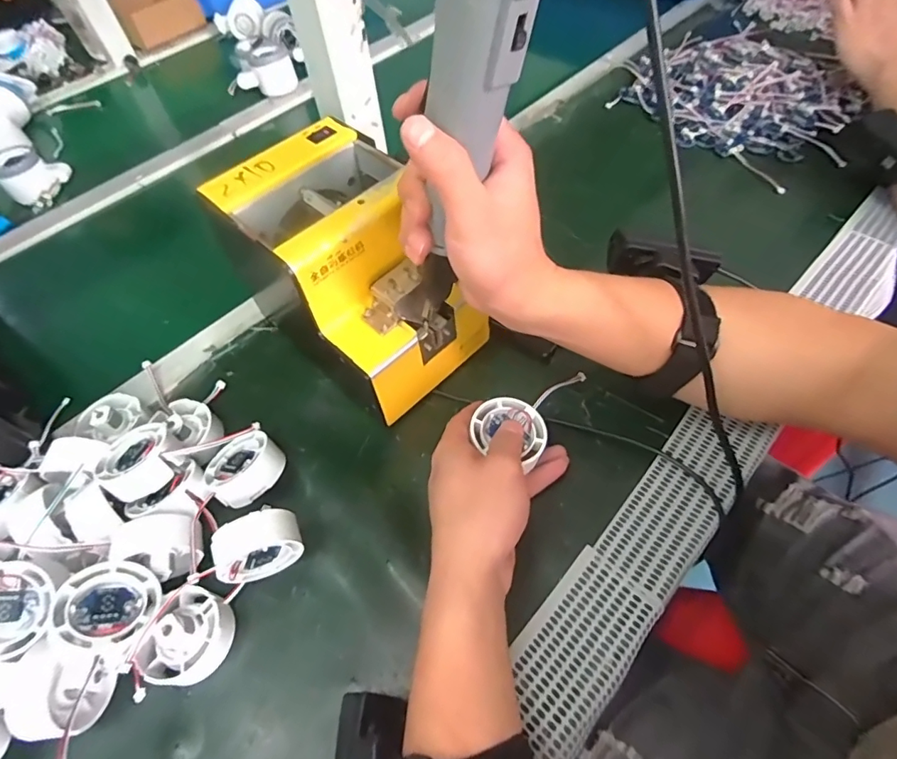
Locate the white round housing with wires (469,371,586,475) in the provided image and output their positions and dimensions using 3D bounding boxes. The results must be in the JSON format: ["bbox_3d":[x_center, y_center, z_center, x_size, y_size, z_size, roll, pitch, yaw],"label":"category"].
[{"bbox_3d":[0.062,0.019,0.373,0.051,0.029,0.104,24,61,20],"label":"white round housing with wires"}]

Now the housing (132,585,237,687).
[{"bbox_3d":[-0.165,0.164,0.311,0.046,0.031,0.052,16,59,16],"label":"housing"}]

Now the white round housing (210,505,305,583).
[{"bbox_3d":[-0.126,0.112,0.330,0.053,0.048,0.026,-26,57,-12],"label":"white round housing"}]

